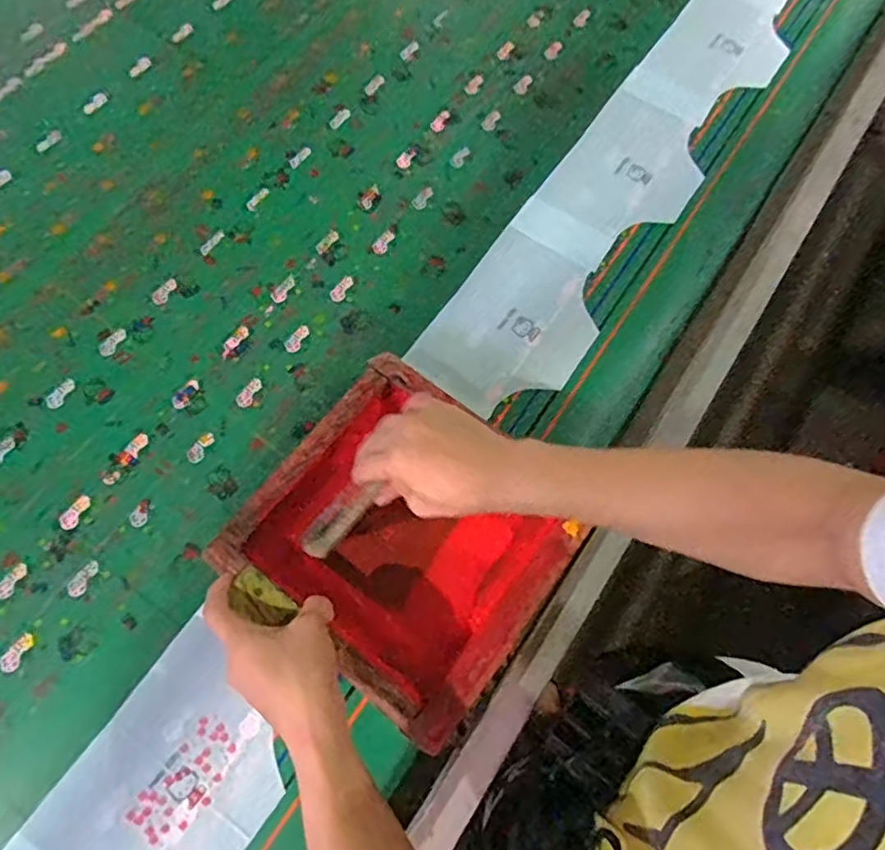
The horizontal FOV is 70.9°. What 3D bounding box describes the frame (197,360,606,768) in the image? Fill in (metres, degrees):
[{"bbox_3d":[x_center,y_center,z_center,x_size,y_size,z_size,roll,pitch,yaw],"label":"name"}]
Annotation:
[{"bbox_3d":[-0.031,0.100,0.556,0.252,0.067,0.248,36,73,10],"label":"frame"}]

